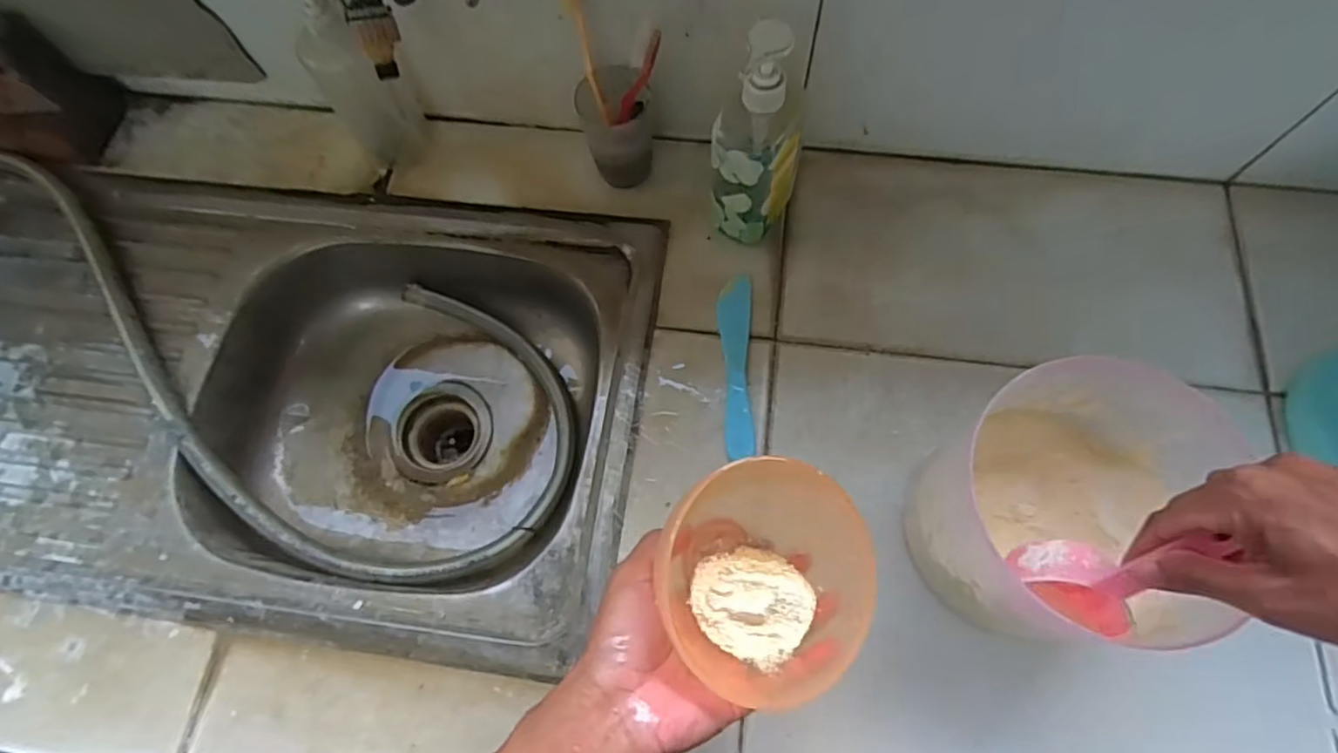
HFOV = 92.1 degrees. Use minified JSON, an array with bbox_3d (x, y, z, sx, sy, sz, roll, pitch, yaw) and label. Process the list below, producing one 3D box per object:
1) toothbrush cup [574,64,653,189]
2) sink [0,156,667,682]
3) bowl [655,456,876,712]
[{"bbox_3d":[-0.046,-0.229,0.589,0.061,0.109,0.058,-1,69,2],"label":"toothbrush cup"},{"bbox_3d":[-0.395,0.019,0.638,0.746,0.135,0.401,7,70,5],"label":"sink"},{"bbox_3d":[0.054,0.109,0.352,0.107,0.090,0.106,-1,69,2],"label":"bowl"}]

